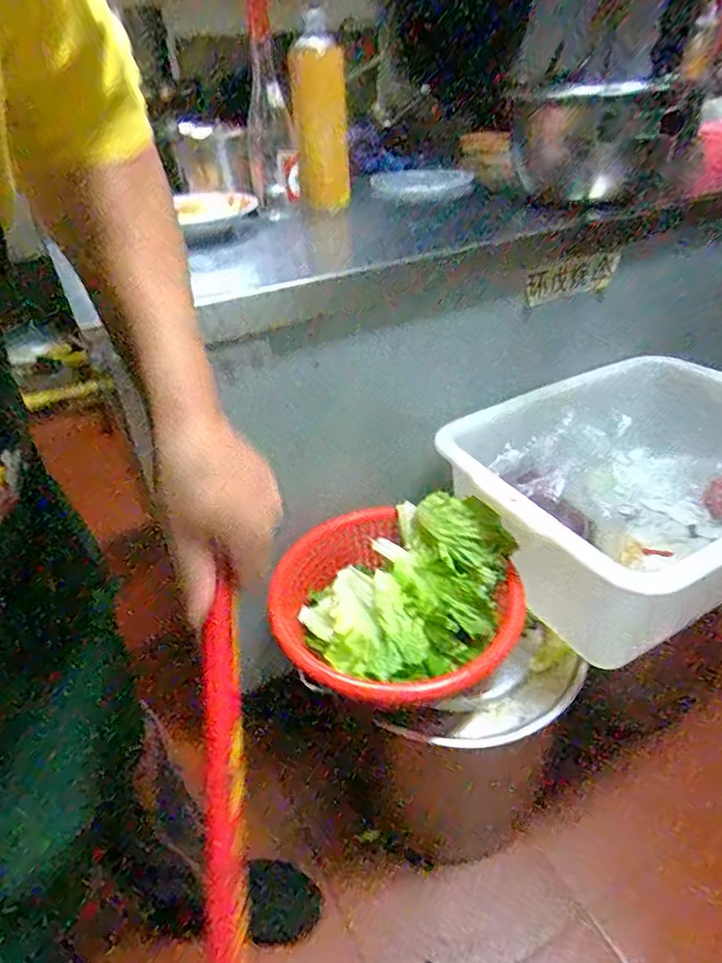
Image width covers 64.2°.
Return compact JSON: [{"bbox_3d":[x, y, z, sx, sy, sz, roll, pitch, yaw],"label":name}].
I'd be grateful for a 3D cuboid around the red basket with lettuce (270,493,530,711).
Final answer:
[{"bbox_3d":[0.032,0.135,0.714,0.277,0.145,0.313,-18,38,-18],"label":"red basket with lettuce"}]

